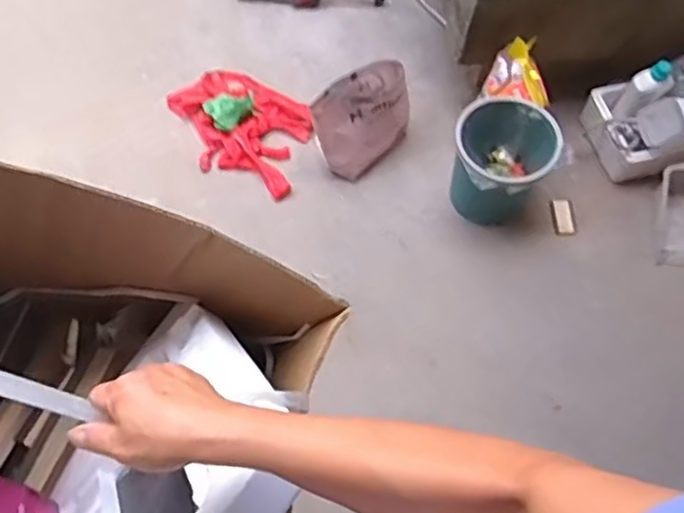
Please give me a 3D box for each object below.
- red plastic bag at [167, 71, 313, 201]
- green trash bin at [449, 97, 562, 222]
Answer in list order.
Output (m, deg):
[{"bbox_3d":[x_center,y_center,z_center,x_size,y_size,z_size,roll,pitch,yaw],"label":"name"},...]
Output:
[{"bbox_3d":[-0.275,-0.378,1.819,0.421,0.071,0.307,32,66,13],"label":"red plastic bag"},{"bbox_3d":[0.396,-0.235,1.675,0.246,0.279,0.259,1,63,-2],"label":"green trash bin"}]

